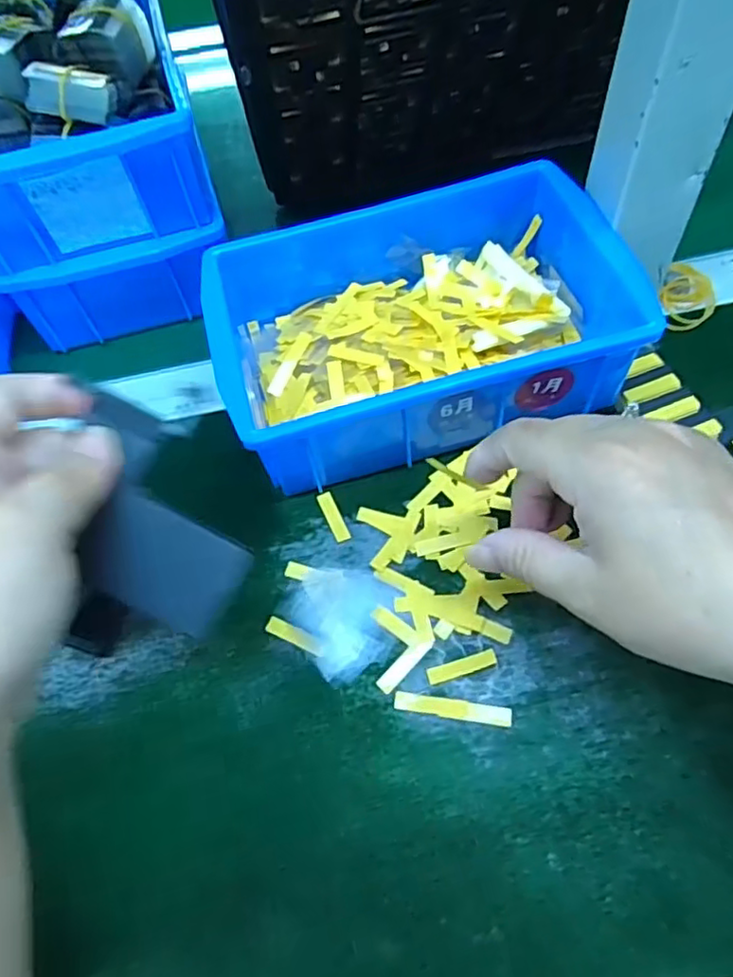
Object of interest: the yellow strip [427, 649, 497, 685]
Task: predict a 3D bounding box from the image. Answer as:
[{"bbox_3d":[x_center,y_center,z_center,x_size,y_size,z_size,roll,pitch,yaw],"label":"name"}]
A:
[{"bbox_3d":[0.041,0.076,0.267,0.030,0.004,0.007,-16,58,-5],"label":"yellow strip"}]

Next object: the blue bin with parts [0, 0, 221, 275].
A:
[{"bbox_3d":[-0.170,-0.220,0.360,0.132,0.073,0.186,-16,58,-5],"label":"blue bin with parts"}]

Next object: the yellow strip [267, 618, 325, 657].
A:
[{"bbox_3d":[-0.032,0.066,0.281,0.029,0.004,0.007,22,63,17],"label":"yellow strip"}]

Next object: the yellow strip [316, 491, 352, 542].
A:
[{"bbox_3d":[-0.017,0.013,0.313,0.008,0.004,0.029,-22,59,-9],"label":"yellow strip"}]

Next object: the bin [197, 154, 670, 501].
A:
[{"bbox_3d":[0.023,-0.092,0.333,0.203,0.060,0.151,-15,58,-4],"label":"bin"}]

